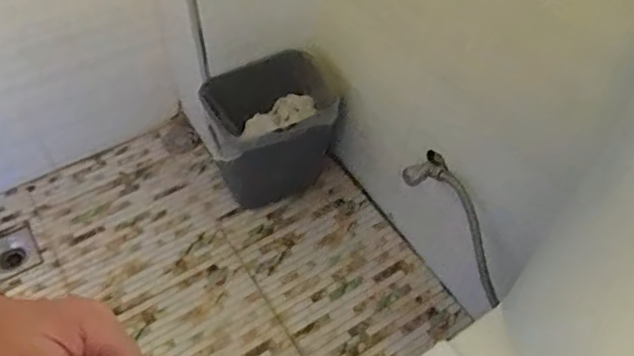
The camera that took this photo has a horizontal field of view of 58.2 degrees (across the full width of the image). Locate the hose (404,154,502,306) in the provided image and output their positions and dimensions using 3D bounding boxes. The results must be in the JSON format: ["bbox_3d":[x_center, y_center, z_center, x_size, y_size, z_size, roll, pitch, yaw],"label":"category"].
[{"bbox_3d":[0.239,0.081,0.931,0.072,0.054,0.264,-34,98,-25],"label":"hose"}]

